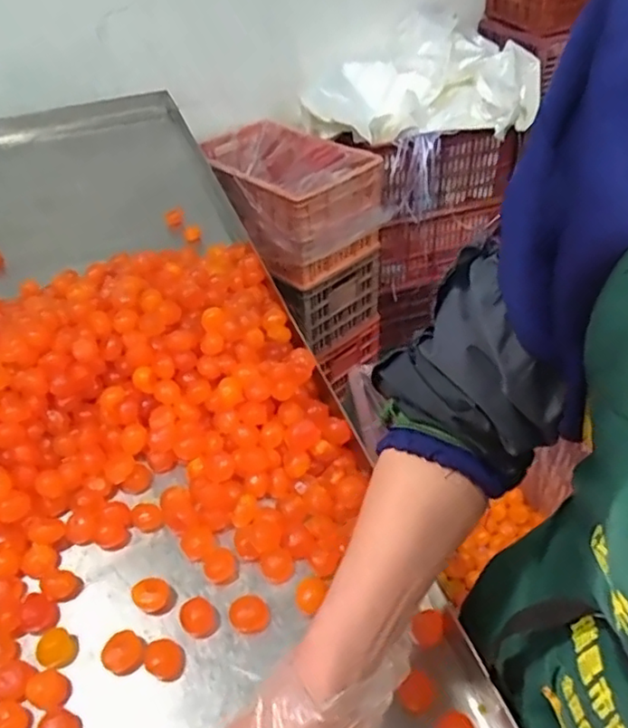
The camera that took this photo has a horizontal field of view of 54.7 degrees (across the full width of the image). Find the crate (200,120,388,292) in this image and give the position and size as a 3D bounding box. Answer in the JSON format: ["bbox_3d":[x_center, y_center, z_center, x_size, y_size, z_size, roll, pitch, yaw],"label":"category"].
[{"bbox_3d":[-0.087,-0.436,1.626,0.446,0.247,0.338,29,51,32],"label":"crate"}]

